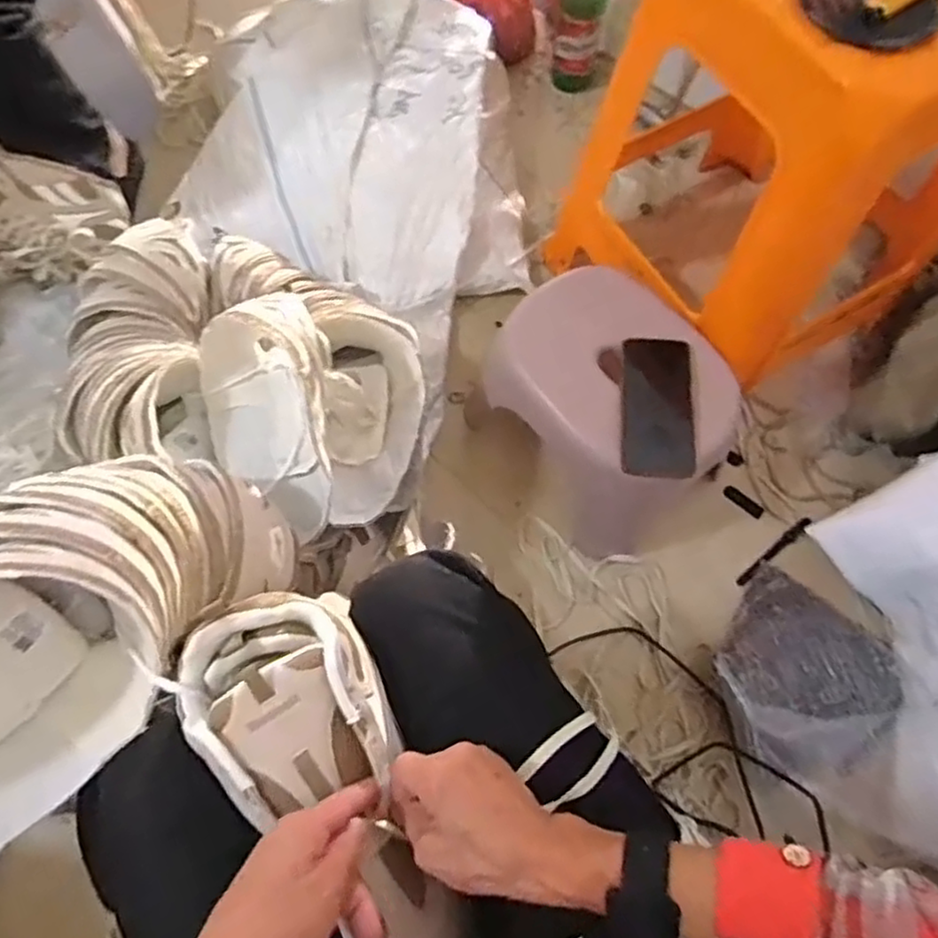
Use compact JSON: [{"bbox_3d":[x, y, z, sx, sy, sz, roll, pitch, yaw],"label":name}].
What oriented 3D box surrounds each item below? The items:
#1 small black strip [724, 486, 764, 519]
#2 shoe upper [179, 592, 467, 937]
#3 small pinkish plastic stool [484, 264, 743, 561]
[{"bbox_3d":[0.363,0.043,0.930,0.058,0.006,0.018,34,71,11],"label":"small black strip"},{"bbox_3d":[-0.088,0.198,0.447,0.118,0.057,0.252,-31,80,-13],"label":"shoe upper"},{"bbox_3d":[0.161,-0.061,0.856,0.225,0.211,0.272,-33,73,-13],"label":"small pinkish plastic stool"}]

